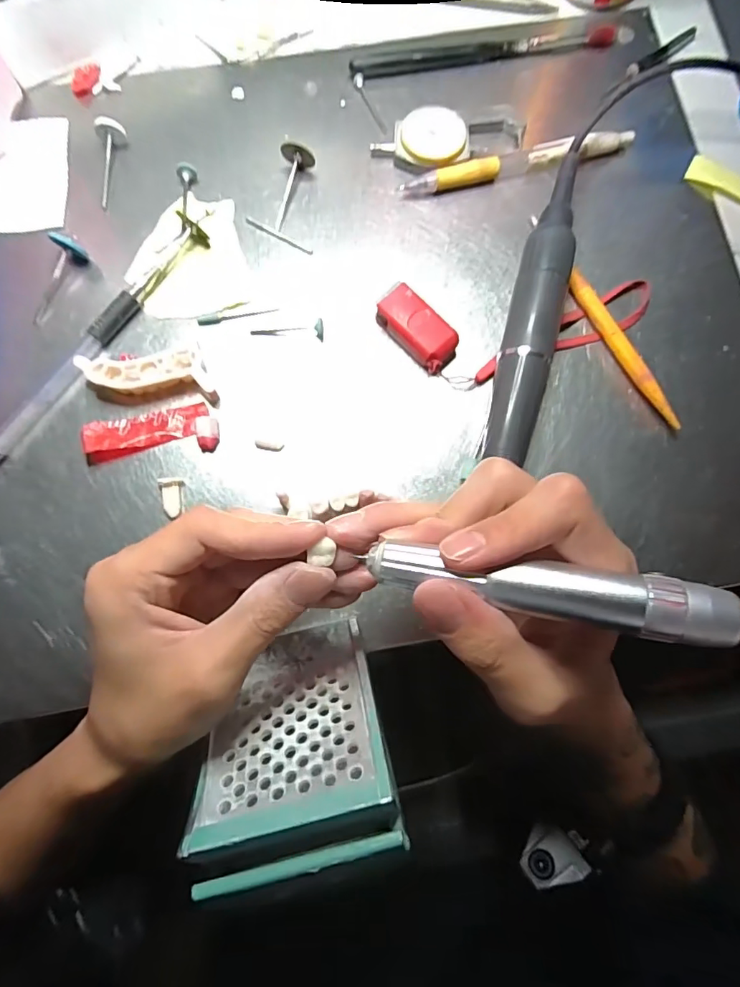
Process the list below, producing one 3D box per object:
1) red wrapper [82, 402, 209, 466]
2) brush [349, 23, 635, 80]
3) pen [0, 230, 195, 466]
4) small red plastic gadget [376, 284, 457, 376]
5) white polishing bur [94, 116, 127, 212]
[{"bbox_3d":[-0.116,-0.033,0.254,0.062,0.009,0.019,-15,80,-4],"label":"red wrapper"},{"bbox_3d":[0.080,-0.278,0.308,0.185,0.008,0.014,-13,80,-3],"label":"brush"},{"bbox_3d":[-0.148,-0.078,0.261,0.012,0.011,0.160,35,81,5],"label":"pen"},{"bbox_3d":[0.025,-0.086,0.263,0.023,0.018,0.047,-44,83,-8],"label":"small red plastic gadget"},{"bbox_3d":[-0.150,-0.189,0.284,0.015,0.016,0.047,0,80,-1],"label":"white polishing bur"}]

